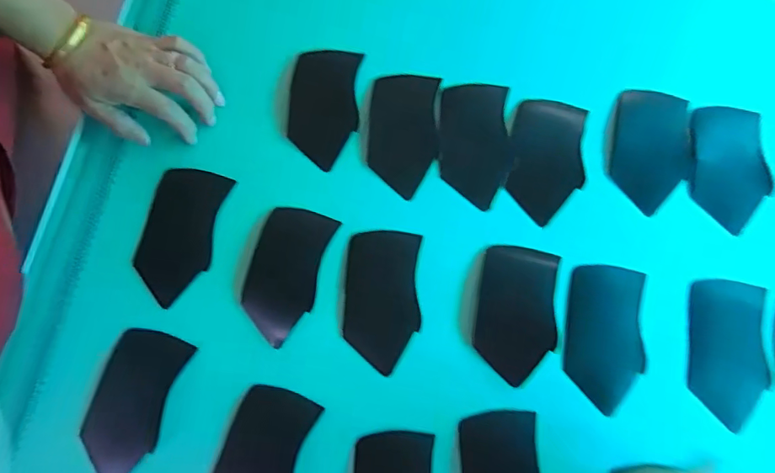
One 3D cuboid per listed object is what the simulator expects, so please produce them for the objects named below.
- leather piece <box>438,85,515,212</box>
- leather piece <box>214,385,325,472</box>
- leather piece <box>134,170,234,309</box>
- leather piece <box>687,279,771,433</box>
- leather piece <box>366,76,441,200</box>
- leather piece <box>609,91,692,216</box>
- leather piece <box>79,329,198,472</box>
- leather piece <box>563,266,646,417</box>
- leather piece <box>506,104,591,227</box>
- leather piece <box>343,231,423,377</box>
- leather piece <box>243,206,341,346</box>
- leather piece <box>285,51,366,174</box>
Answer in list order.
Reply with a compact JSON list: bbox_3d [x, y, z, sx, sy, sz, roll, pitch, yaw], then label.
[{"bbox_3d":[0.087,-0.092,0.494,0.068,0.009,0.124,-1,81,4],"label":"leather piece"},{"bbox_3d":[-0.111,0.196,0.428,0.068,0.004,0.125,18,74,9],"label":"leather piece"},{"bbox_3d":[-0.197,-0.002,0.473,0.067,0.004,0.127,13,79,0],"label":"leather piece"},{"bbox_3d":[0.312,0.105,0.456,0.067,0.004,0.127,8,76,7],"label":"leather piece"},{"bbox_3d":[0.016,-0.104,0.496,0.067,0.004,0.125,3,77,0],"label":"leather piece"},{"bbox_3d":[0.263,-0.087,0.498,0.071,0.006,0.125,9,77,13],"label":"leather piece"},{"bbox_3d":[-0.224,0.146,0.435,0.067,0.007,0.124,17,71,3],"label":"leather piece"},{"bbox_3d":[0.200,0.091,0.458,0.070,0.005,0.127,11,78,-1],"label":"leather piece"},{"bbox_3d":[0.155,-0.078,0.484,0.067,0.017,0.125,11,77,2],"label":"leather piece"},{"bbox_3d":[-0.005,0.058,0.460,0.067,0.006,0.125,1,76,6],"label":"leather piece"},{"bbox_3d":[-0.096,0.034,0.465,0.065,0.004,0.123,17,77,3],"label":"leather piece"},{"bbox_3d":[-0.064,-0.132,0.497,0.069,0.014,0.125,2,77,0],"label":"leather piece"}]

